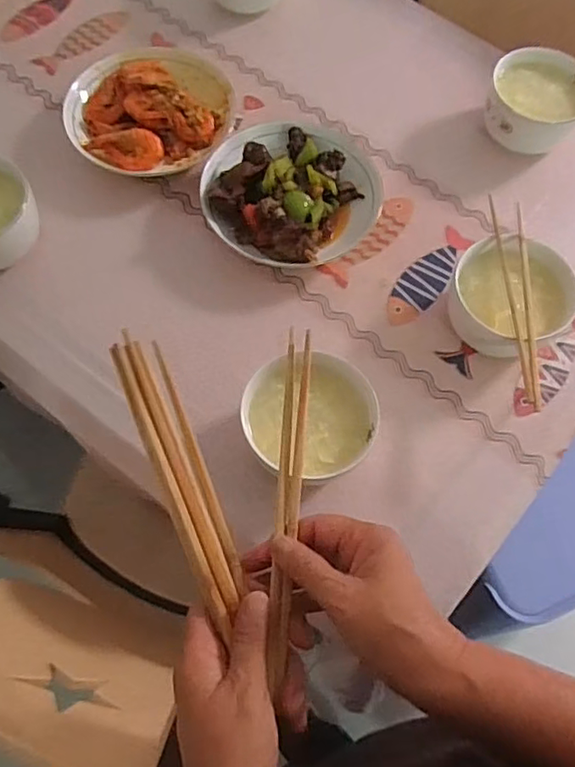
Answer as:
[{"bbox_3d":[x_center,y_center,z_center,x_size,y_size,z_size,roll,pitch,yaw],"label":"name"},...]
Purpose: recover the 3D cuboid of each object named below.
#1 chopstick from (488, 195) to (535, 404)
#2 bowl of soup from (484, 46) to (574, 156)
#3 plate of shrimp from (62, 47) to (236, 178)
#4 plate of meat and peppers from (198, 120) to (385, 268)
[{"bbox_3d":[0.223,-0.088,0.571,0.011,0.012,0.230,-1,68,-3],"label":"chopstick"},{"bbox_3d":[0.310,-0.352,0.713,0.117,0.052,0.124,1,68,-2],"label":"bowl of soup"},{"bbox_3d":[-0.167,-0.352,0.713,0.185,0.057,0.198,1,68,-2],"label":"plate of shrimp"},{"bbox_3d":[0.008,-0.226,0.667,0.200,0.067,0.182,1,68,-2],"label":"plate of meat and peppers"}]

